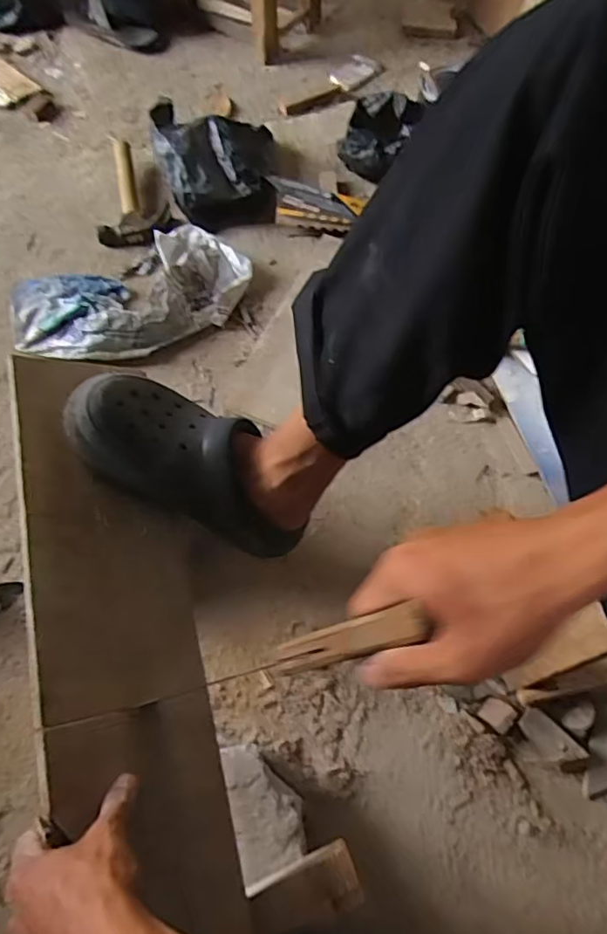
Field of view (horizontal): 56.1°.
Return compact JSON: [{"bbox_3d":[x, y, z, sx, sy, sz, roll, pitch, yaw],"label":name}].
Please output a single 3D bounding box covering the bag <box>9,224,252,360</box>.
[{"bbox_3d":[-0.265,-0.263,0.873,0.359,0.048,0.195,-16,65,-8],"label":"bag"}]

